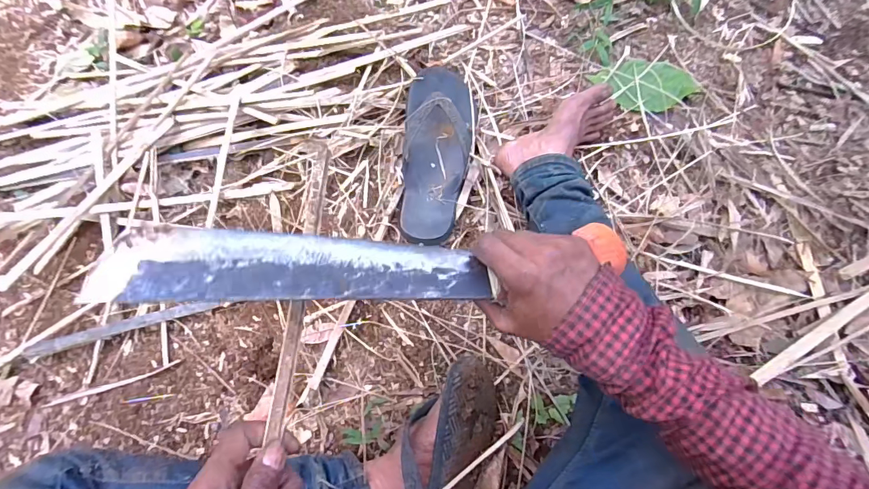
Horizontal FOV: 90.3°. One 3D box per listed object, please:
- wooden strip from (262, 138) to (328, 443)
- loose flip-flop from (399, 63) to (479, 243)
[{"bbox_3d":[-0.095,0.024,0.305,0.013,0.006,0.208,6,78,0],"label":"wooden strip"},{"bbox_3d":[0.008,-0.135,0.629,0.107,0.070,0.262,2,68,-1],"label":"loose flip-flop"}]

